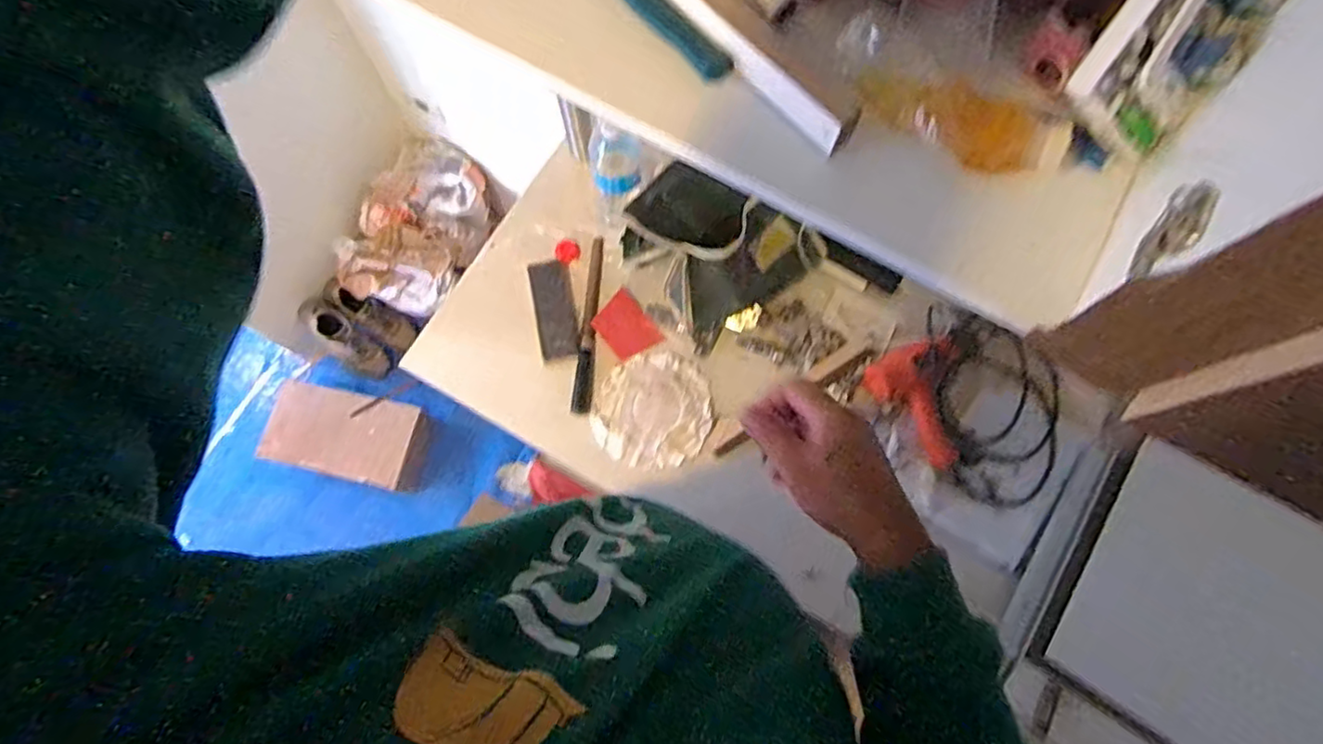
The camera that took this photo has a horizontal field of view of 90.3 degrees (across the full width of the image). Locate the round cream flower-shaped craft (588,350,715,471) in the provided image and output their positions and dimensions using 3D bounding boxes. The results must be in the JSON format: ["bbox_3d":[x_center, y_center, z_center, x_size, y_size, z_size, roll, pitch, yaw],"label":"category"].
[{"bbox_3d":[-0.011,0.059,1.057,0.181,0.012,0.192,0,74,0],"label":"round cream flower-shaped craft"}]

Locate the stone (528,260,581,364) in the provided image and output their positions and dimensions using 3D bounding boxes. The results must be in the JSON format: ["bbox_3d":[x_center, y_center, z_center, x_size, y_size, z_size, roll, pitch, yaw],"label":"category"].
[{"bbox_3d":[-0.178,-0.105,1.097,0.070,0.025,0.161,-10,75,-2],"label":"stone"}]

